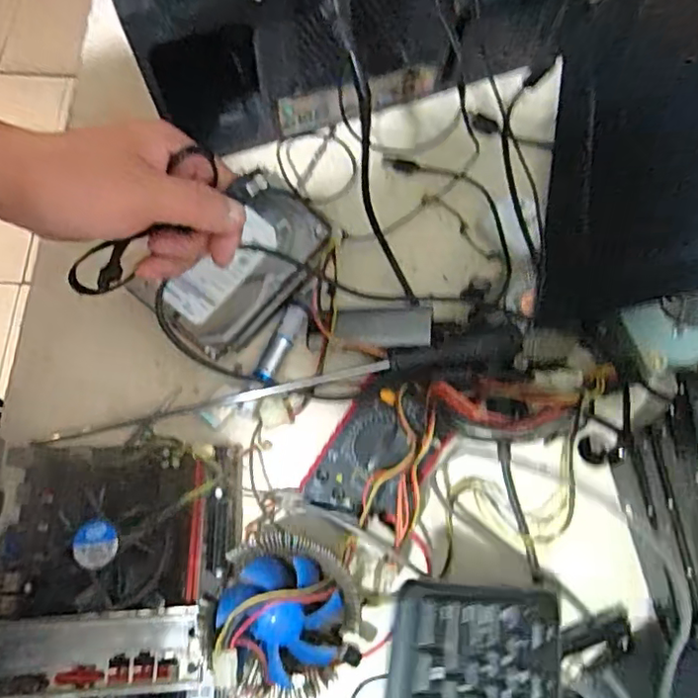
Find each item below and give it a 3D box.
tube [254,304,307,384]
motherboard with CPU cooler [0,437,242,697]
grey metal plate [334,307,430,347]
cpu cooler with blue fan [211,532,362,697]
[{"bbox_3d":[-0.059,-0.005,0.495,0.016,0.018,0.076,24,74,6],"label":"tube"},{"bbox_3d":[-0.178,0.175,0.424,0.177,0.055,0.222,-3,73,-2],"label":"motherboard with CPU cooler"},{"bbox_3d":[0.028,-0.018,0.486,0.083,0.006,0.033,3,72,17],"label":"grey metal plate"},{"bbox_3d":[-0.043,0.192,0.412,0.096,0.065,0.111,0,73,-1],"label":"cpu cooler with blue fan"}]

